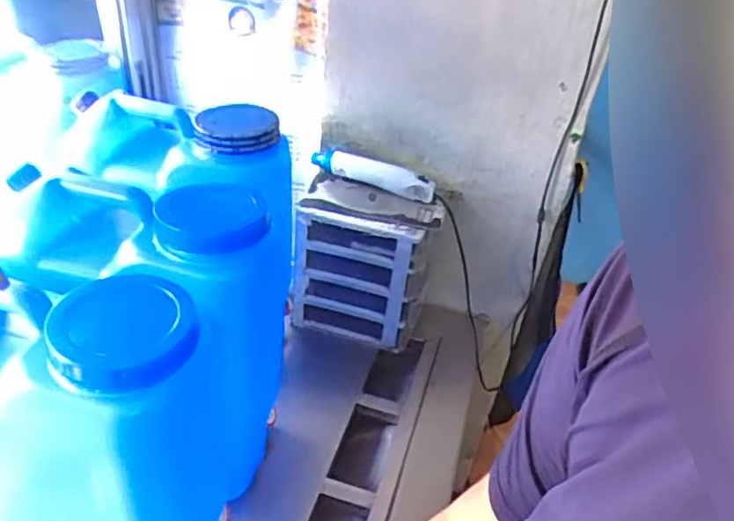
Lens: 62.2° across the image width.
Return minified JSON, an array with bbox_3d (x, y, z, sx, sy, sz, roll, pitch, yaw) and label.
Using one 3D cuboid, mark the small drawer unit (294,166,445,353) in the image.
[{"bbox_3d":[-0.005,0.009,1.083,0.226,0.242,0.127,14,37,11],"label":"small drawer unit"}]

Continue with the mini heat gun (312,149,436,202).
[{"bbox_3d":[0.011,-0.152,1.062,0.216,0.047,0.033,12,37,8],"label":"mini heat gun"}]

